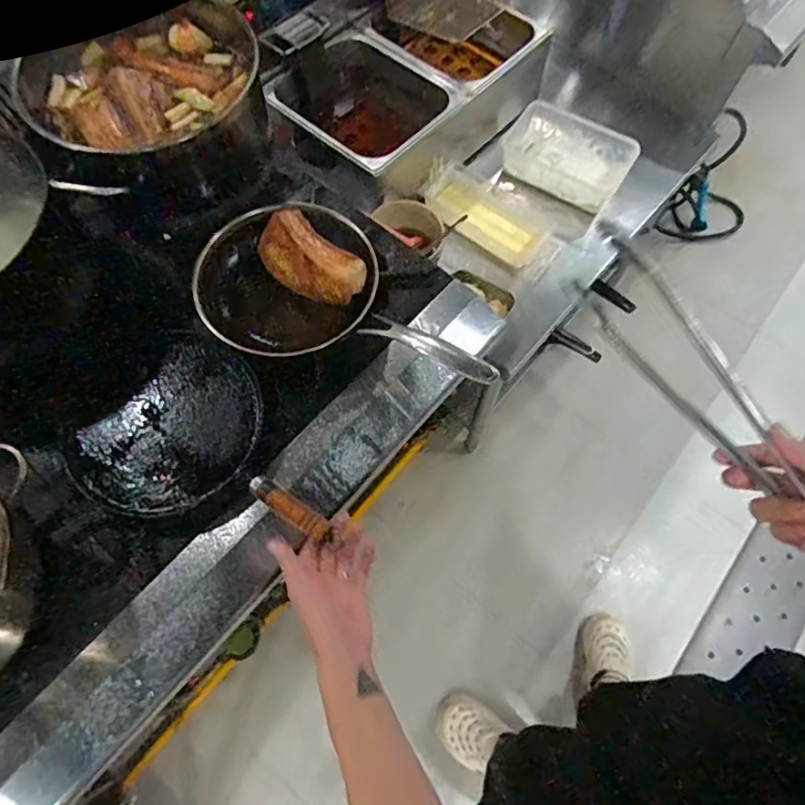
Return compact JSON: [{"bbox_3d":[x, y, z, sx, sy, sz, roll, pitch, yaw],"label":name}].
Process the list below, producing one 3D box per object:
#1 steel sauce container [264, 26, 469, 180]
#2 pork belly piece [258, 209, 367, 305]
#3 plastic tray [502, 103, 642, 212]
[{"bbox_3d":[-0.080,-0.564,1.121,0.301,0.164,0.264,40,72,15],"label":"steel sauce container"},{"bbox_3d":[-0.126,-0.194,0.759,0.164,0.058,0.081,41,72,16],"label":"pork belly piece"},{"bbox_3d":[0.349,-0.526,1.171,0.264,0.096,0.175,29,69,12],"label":"plastic tray"}]

